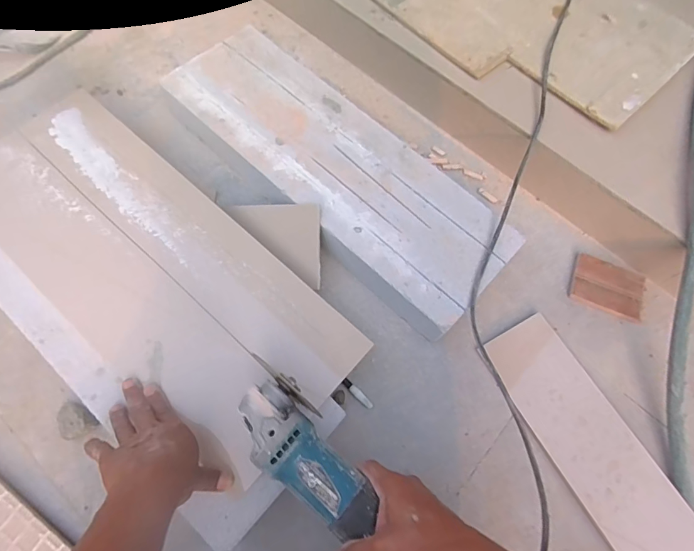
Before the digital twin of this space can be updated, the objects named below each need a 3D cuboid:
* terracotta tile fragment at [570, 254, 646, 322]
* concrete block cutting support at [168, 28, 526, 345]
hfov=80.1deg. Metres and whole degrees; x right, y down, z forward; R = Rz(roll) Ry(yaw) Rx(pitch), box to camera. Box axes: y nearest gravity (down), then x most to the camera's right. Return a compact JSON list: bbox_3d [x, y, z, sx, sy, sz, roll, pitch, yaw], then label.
[{"bbox_3d":[0.407,0.018,0.640,0.104,0.008,0.077,22,69,5],"label":"terracotta tile fragment"},{"bbox_3d":[-0.021,-0.168,0.660,0.593,0.074,0.204,42,72,12],"label":"concrete block cutting support"}]

